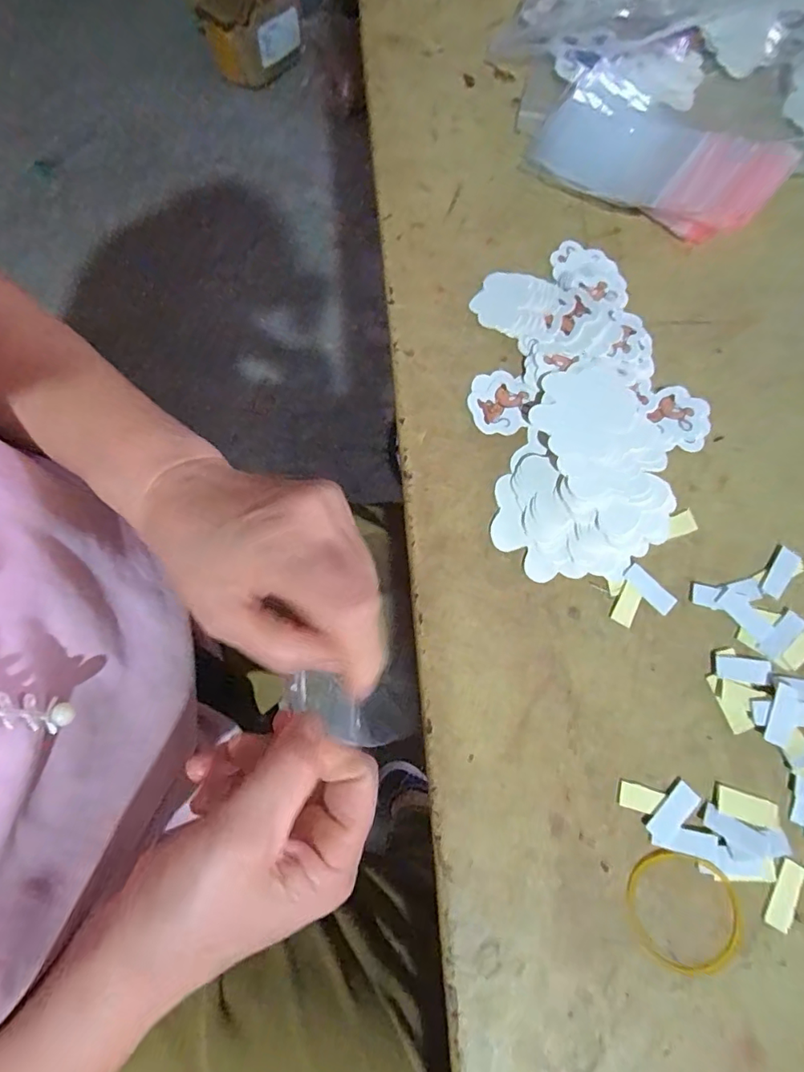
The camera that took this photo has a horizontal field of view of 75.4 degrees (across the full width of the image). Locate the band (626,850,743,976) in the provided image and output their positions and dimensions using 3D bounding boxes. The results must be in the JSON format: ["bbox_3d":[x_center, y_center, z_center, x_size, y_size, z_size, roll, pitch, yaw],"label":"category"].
[{"bbox_3d":[0.122,0.163,0.225,0.049,0.004,0.045,1,72,-2],"label":"band"}]

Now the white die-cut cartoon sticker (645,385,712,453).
[{"bbox_3d":[0.158,-0.068,0.297,0.034,0.007,0.033,26,73,6],"label":"white die-cut cartoon sticker"}]

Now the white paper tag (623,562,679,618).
[{"bbox_3d":[0.127,0.027,0.266,0.028,0.004,0.011,42,76,11],"label":"white paper tag"}]

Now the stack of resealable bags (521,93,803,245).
[{"bbox_3d":[0.165,-0.248,0.341,0.149,0.029,0.083,34,74,9],"label":"stack of resealable bags"}]

